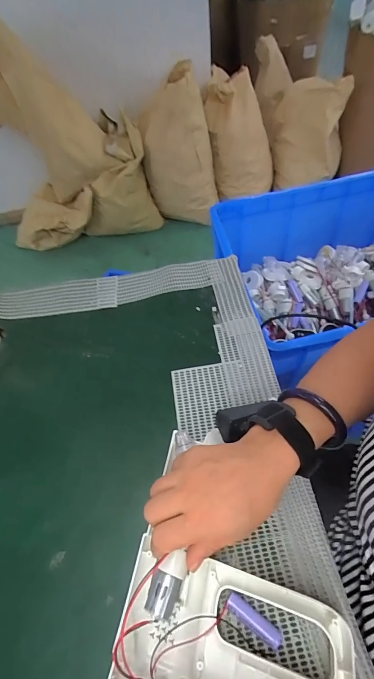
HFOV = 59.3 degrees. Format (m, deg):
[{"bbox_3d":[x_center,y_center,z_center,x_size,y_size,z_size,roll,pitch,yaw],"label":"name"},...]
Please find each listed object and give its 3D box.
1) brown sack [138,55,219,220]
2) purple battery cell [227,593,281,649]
[{"bbox_3d":[-0.037,-0.896,1.603,0.331,0.585,0.298,-18,55,-5],"label":"brown sack"},{"bbox_3d":[0.057,0.242,0.284,0.049,0.011,0.014,28,62,22],"label":"purple battery cell"}]

